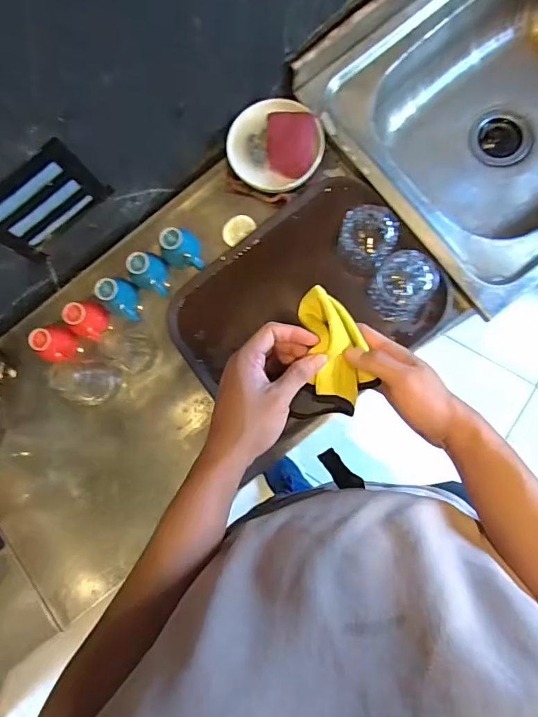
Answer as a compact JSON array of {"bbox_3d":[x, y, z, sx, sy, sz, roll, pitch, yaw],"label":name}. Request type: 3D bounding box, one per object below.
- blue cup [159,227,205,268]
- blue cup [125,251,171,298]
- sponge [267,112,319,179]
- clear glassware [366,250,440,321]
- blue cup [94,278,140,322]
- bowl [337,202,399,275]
[{"bbox_3d":[-0.140,-0.176,0.759,0.063,0.060,0.068,-1,83,6],"label":"blue cup"},{"bbox_3d":[-0.196,-0.139,0.771,0.047,0.075,0.051,-1,83,6],"label":"blue cup"},{"bbox_3d":[0.037,-0.335,0.738,0.078,0.007,0.097,1,93,7],"label":"sponge"},{"bbox_3d":[0.194,-0.103,0.705,0.083,0.112,0.083,24,86,8],"label":"clear glassware"},{"bbox_3d":[-0.236,-0.100,0.763,0.066,0.062,0.050,33,88,9],"label":"blue cup"},{"bbox_3d":[0.146,-0.175,0.705,0.079,0.075,0.086,7,84,7],"label":"bowl"}]

